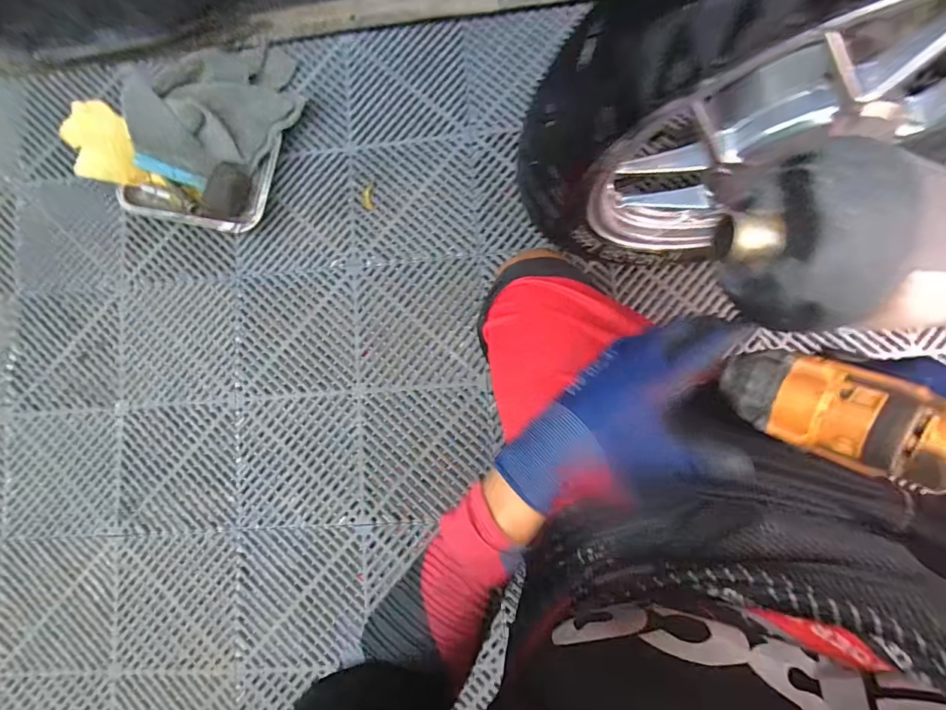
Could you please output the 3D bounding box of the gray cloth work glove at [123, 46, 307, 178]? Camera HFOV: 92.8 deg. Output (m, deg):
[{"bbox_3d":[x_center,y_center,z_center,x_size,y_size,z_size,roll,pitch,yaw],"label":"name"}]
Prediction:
[{"bbox_3d":[-0.407,-0.396,0.710,0.254,0.042,0.208,-16,83,-12],"label":"gray cloth work glove"}]

